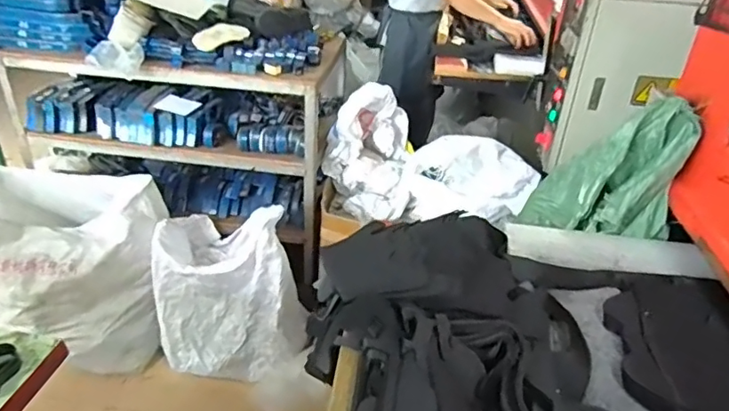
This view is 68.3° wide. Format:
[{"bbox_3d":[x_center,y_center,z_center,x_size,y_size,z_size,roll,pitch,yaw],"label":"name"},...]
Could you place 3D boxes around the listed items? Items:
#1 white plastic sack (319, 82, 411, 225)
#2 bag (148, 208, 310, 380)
[{"bbox_3d":[0.006,-0.181,1.984,0.309,0.457,0.311,2,31,-1],"label":"white plastic sack"},{"bbox_3d":[-0.495,0.292,1.896,0.445,0.595,0.462,-12,34,-22],"label":"bag"}]

